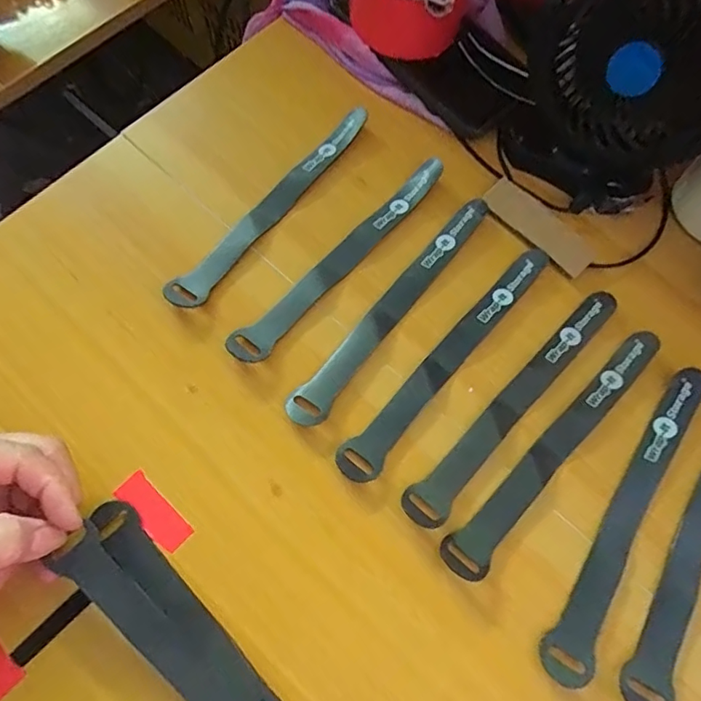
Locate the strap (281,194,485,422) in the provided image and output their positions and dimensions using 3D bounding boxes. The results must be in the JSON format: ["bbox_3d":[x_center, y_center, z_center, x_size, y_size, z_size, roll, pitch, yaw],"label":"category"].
[{"bbox_3d":[0.028,-0.031,0.336,0.022,0.005,0.194,37,74,10],"label":"strap"}]

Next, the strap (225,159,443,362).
[{"bbox_3d":[-0.002,-0.064,0.345,0.022,0.007,0.196,41,75,11],"label":"strap"}]

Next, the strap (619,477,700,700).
[{"bbox_3d":[0.200,0.107,0.294,0.023,0.008,0.195,32,73,9],"label":"strap"}]

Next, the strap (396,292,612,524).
[{"bbox_3d":[0.102,0.029,0.318,0.023,0.005,0.193,42,75,11],"label":"strap"}]

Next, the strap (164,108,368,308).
[{"bbox_3d":[-0.052,-0.100,0.357,0.023,0.007,0.192,37,74,10],"label":"strap"}]

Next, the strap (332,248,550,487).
[{"bbox_3d":[0.065,0.004,0.325,0.024,0.006,0.195,42,75,12],"label":"strap"}]

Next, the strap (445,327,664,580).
[{"bbox_3d":[0.126,0.057,0.308,0.192,0.007,0.024,-42,77,-14],"label":"strap"}]

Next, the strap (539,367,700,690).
[{"bbox_3d":[0.160,0.092,0.297,0.023,0.008,0.195,32,73,9],"label":"strap"}]

